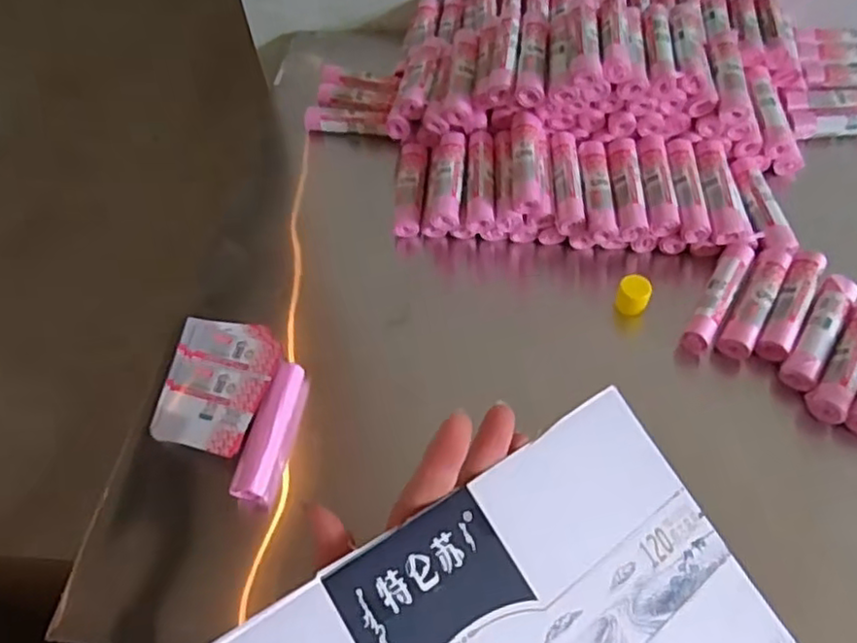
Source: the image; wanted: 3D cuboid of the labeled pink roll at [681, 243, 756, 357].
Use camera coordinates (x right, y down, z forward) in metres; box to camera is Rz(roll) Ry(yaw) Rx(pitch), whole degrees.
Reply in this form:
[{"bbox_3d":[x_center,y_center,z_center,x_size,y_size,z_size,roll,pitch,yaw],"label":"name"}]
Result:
[{"bbox_3d":[0.280,-0.024,0.641,0.027,0.033,0.130,28,61,21],"label":"labeled pink roll"}]

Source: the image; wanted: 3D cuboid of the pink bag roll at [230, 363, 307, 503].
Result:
[{"bbox_3d":[-0.135,0.095,0.581,0.029,0.031,0.122,10,56,10],"label":"pink bag roll"}]

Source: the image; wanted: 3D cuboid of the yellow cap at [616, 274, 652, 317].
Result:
[{"bbox_3d":[0.199,-0.025,0.644,0.029,0.026,0.031,-2,55,2],"label":"yellow cap"}]

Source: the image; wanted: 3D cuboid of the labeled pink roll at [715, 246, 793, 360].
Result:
[{"bbox_3d":[0.313,-0.020,0.633,0.030,0.025,0.129,28,61,21],"label":"labeled pink roll"}]

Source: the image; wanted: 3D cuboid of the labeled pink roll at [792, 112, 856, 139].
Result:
[{"bbox_3d":[0.482,-0.229,0.765,0.122,0.025,0.027,-2,55,2],"label":"labeled pink roll"}]

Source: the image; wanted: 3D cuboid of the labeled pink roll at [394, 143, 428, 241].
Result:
[{"bbox_3d":[-0.019,-0.149,0.734,0.032,0.026,0.123,-1,55,3],"label":"labeled pink roll"}]

